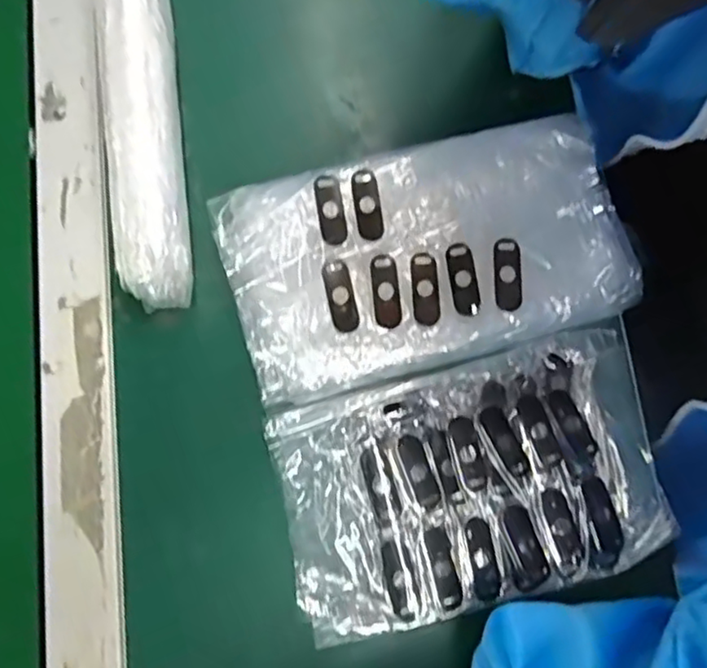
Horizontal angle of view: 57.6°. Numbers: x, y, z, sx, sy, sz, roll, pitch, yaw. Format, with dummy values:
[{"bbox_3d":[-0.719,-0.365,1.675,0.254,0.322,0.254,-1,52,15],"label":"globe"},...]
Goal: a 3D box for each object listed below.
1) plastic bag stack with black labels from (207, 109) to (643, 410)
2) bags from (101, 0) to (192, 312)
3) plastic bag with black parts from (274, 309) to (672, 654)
[{"bbox_3d":[0.040,-0.045,0.364,0.216,0.025,0.121,-15,78,-2],"label":"plastic bag stack with black labels"},{"bbox_3d":[-0.121,-0.127,0.378,0.037,0.044,0.225,-8,78,-1],"label":"bags"},{"bbox_3d":[0.064,0.079,0.349,0.201,0.012,0.126,-14,78,-2],"label":"plastic bag with black parts"}]

